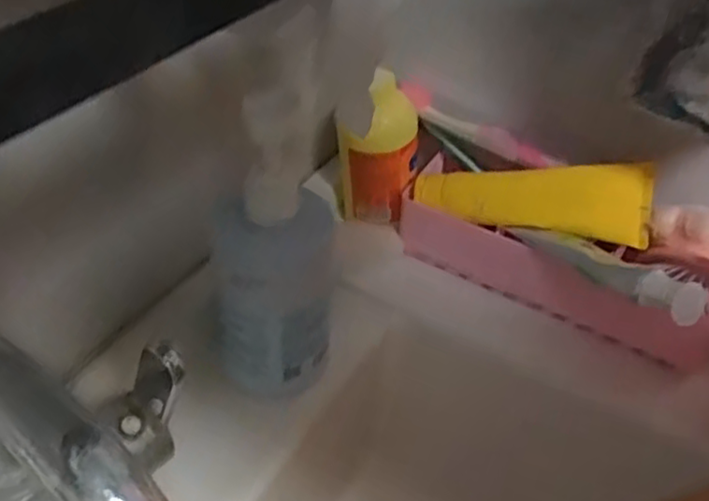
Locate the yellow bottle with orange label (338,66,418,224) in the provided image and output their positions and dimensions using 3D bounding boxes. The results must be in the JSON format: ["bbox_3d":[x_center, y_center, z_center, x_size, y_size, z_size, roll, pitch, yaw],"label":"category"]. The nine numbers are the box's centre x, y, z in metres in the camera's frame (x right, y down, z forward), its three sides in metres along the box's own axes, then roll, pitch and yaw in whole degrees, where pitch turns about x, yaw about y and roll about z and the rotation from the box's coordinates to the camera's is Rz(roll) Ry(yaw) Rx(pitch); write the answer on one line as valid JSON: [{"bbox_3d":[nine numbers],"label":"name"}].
[{"bbox_3d":[0.020,-0.078,0.549,0.064,0.117,0.059,6,41,2],"label":"yellow bottle with orange label"}]

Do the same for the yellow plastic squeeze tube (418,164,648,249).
[{"bbox_3d":[0.123,-0.037,0.491,0.161,0.053,0.025,6,39,23],"label":"yellow plastic squeeze tube"}]

